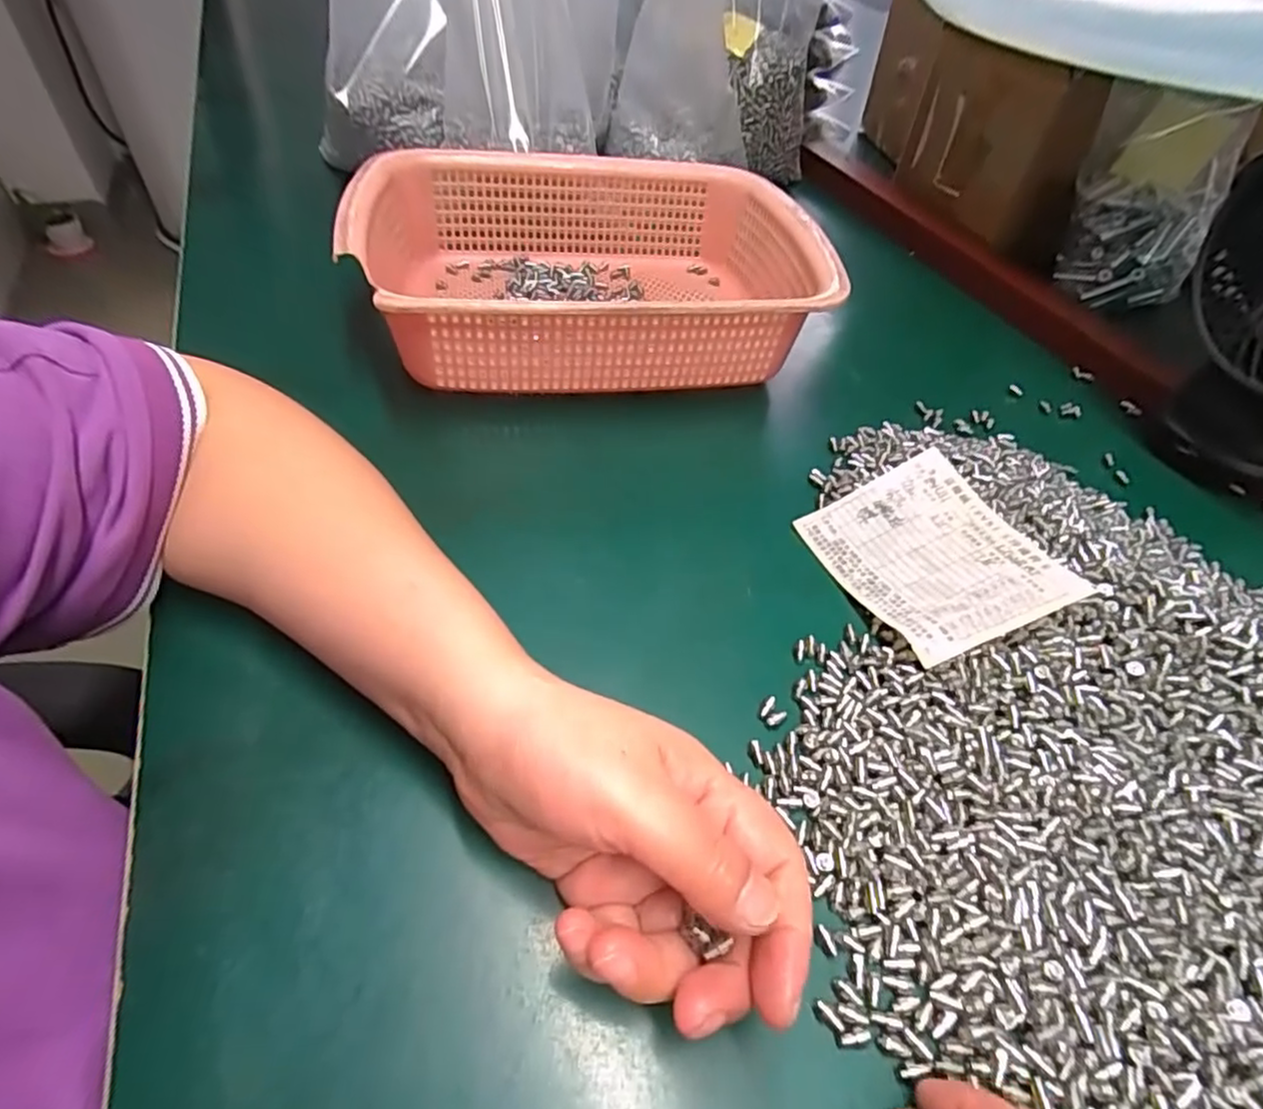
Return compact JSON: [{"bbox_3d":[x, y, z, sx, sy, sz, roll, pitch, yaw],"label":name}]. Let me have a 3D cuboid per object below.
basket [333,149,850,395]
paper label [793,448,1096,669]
[{"bbox_3d":[-0.030,-0.193,0.447,0.293,0.076,0.228,-4,50,-9],"label":"basket"},{"bbox_3d":[0.149,-0.001,0.324,0.087,0.013,0.106,-26,47,-6],"label":"paper label"}]

